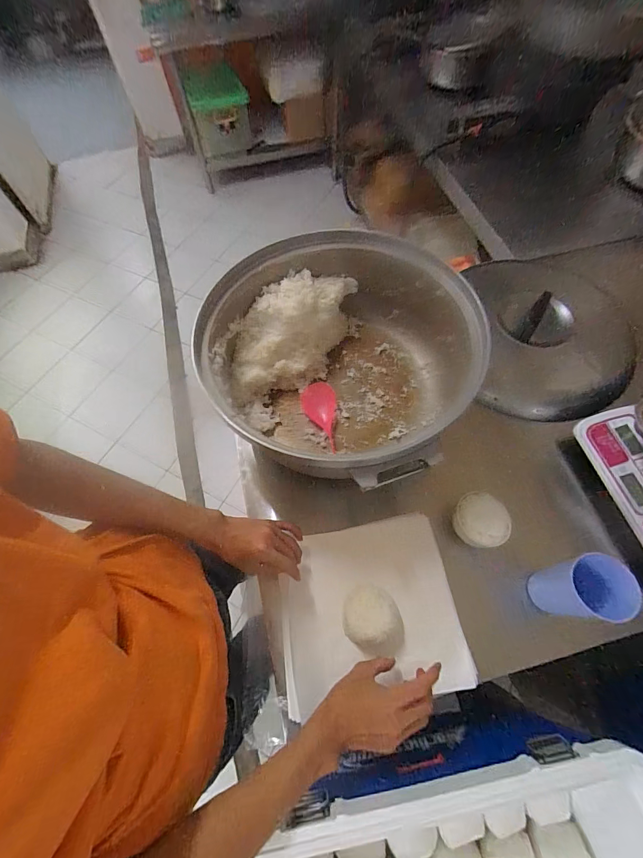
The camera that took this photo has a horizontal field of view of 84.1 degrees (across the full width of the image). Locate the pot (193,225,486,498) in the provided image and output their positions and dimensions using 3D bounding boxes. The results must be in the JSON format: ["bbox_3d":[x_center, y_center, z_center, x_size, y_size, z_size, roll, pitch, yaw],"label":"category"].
[{"bbox_3d":[0.032,-0.131,0.668,0.457,0.193,0.454,-1,64,2],"label":"pot"}]

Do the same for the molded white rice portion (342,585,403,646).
[{"bbox_3d":[0.077,0.286,0.549,0.085,0.040,0.079,-2,63,1],"label":"molded white rice portion"}]

